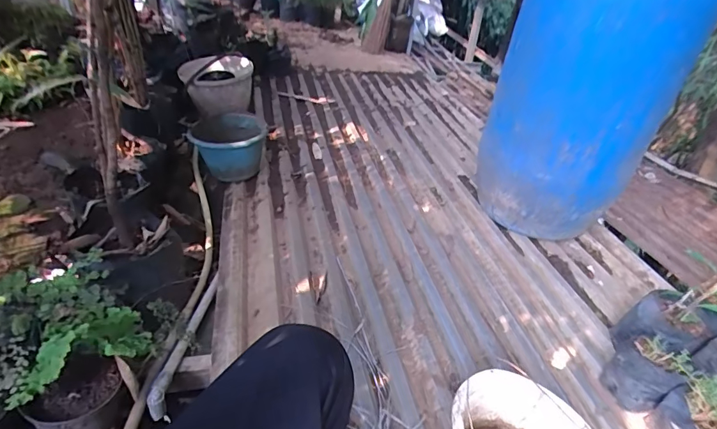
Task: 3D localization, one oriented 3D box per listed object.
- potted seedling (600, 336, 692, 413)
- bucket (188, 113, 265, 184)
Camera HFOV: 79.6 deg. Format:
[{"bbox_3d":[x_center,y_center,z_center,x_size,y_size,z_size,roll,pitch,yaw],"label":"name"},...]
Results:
[{"bbox_3d":[0.591,0.331,0.892,0.103,0.133,0.114,-21,44,-32],"label":"potted seedling"},{"bbox_3d":[-0.437,-0.217,1.444,0.245,0.182,0.193,-2,37,-11],"label":"bucket"}]

